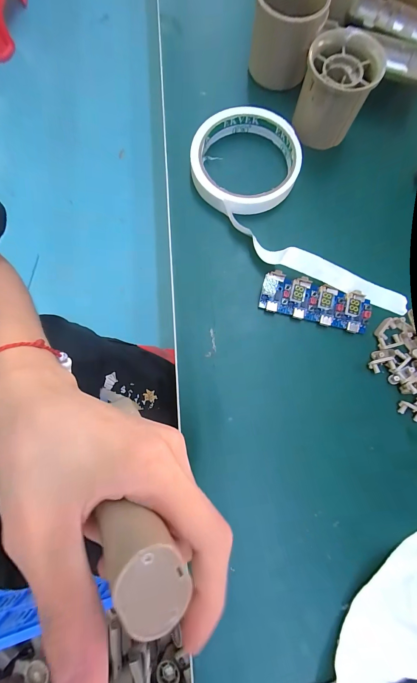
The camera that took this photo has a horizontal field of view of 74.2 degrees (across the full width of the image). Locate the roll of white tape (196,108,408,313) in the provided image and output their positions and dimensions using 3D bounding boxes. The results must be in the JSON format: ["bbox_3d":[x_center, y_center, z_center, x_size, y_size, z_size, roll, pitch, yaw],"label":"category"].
[{"bbox_3d":[0.065,-0.098,0.224,0.092,0.023,0.215,-31,80,-6],"label":"roll of white tape"}]

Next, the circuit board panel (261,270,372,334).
[{"bbox_3d":[0.085,-0.031,0.217,0.086,0.016,0.031,14,79,3],"label":"circuit board panel"}]

